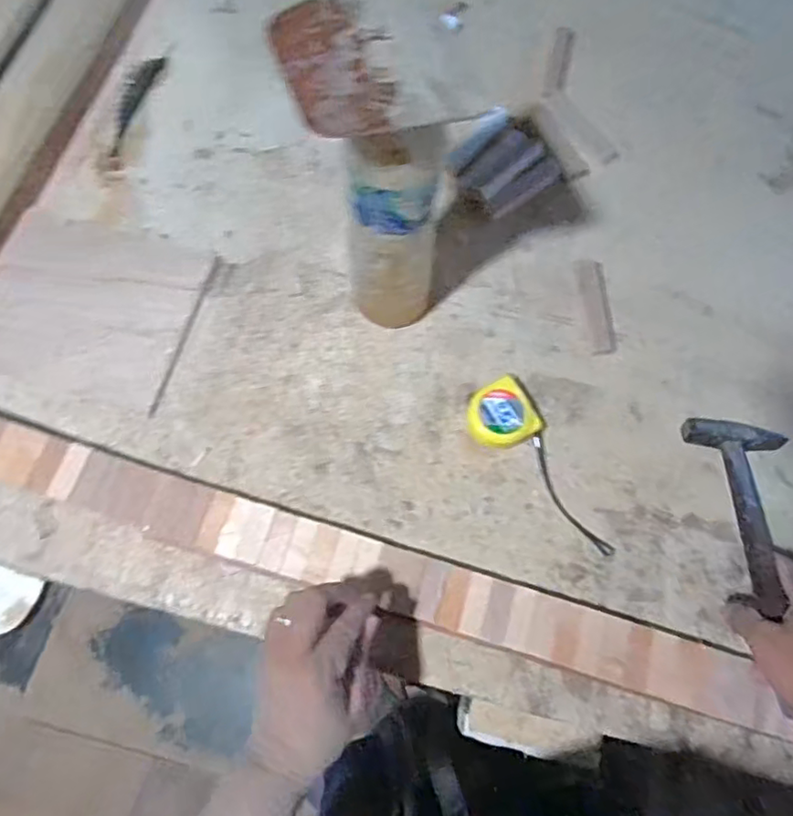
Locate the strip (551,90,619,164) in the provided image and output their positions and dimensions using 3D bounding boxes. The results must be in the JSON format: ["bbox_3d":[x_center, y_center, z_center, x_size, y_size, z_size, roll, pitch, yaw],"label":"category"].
[{"bbox_3d":[0.238,-0.358,0.769,0.025,0.010,0.123,-27,76,-9],"label":"strip"}]

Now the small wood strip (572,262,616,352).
[{"bbox_3d":[0.229,-0.118,0.690,0.032,0.004,0.114,-6,73,-3],"label":"small wood strip"}]

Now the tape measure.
[{"bbox_3d":[0.142,0.065,0.615,0.082,0.035,0.204,-23,75,-8],"label":"tape measure"}]

